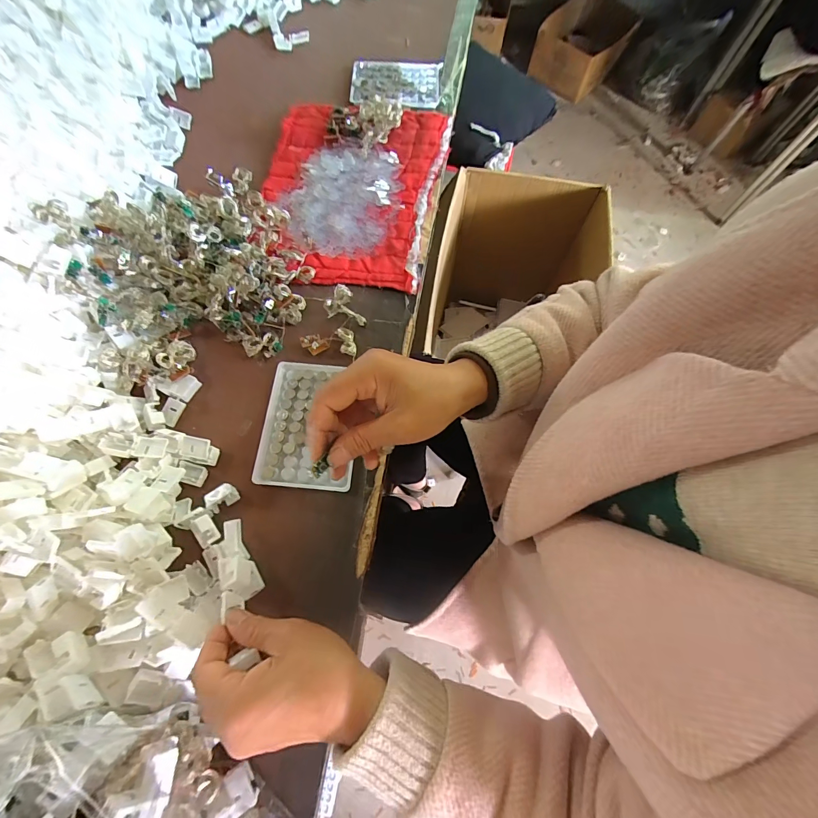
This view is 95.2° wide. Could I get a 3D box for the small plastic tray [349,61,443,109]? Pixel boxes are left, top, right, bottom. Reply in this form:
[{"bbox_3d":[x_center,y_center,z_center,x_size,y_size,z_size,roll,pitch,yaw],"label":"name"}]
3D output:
[{"bbox_3d":[-0.020,-0.492,0.564,0.130,0.011,0.094,4,70,0],"label":"small plastic tray"}]

